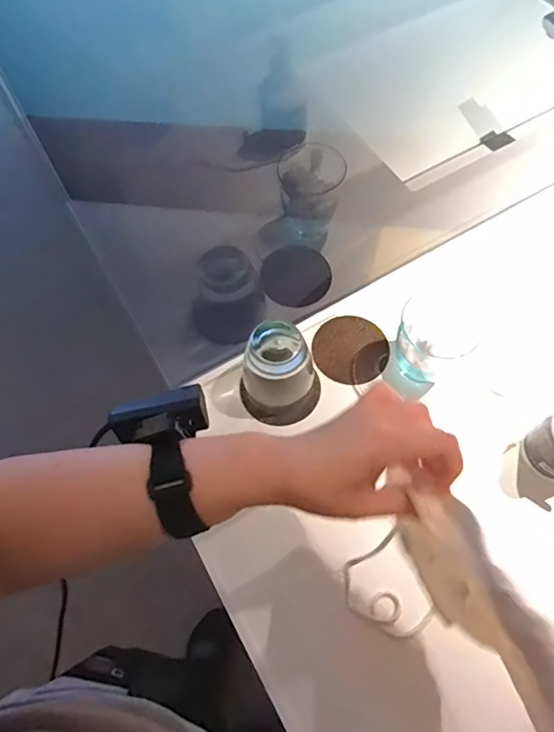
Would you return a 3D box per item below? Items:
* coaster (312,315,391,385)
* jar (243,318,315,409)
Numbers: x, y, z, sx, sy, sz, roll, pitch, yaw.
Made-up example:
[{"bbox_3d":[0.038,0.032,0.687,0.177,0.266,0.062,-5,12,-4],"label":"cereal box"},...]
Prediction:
[{"bbox_3d":[0.092,-0.021,0.634,0.090,0.006,0.092,-3,63,6],"label":"coaster"},{"bbox_3d":[0.002,0.002,0.573,0.066,0.094,0.062,0,65,0],"label":"jar"}]

